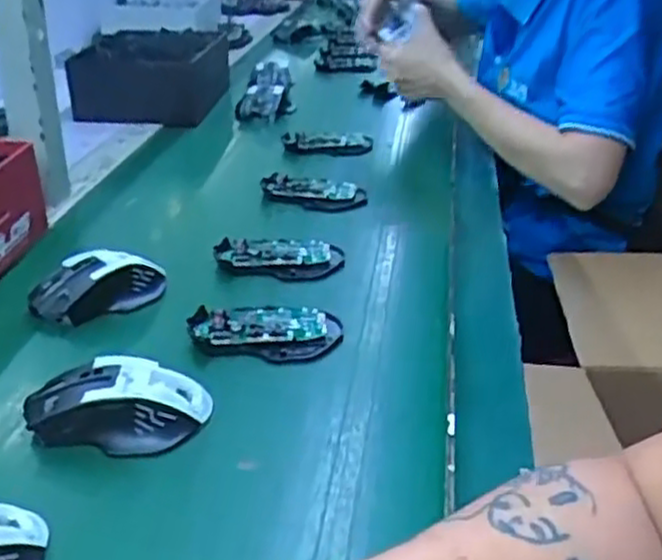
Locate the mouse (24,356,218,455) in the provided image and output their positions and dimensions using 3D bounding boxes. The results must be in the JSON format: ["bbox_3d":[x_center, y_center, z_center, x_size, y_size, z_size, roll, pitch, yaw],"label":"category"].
[{"bbox_3d":[-0.135,0.079,0.489,0.111,0.032,0.060,-3,30,-12],"label":"mouse"}]

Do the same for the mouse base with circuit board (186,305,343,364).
[{"bbox_3d":[-0.051,0.036,0.592,0.115,0.017,0.064,6,29,4],"label":"mouse base with circuit board"}]

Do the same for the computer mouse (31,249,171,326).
[{"bbox_3d":[-0.190,0.002,0.627,0.107,0.035,0.056,-12,33,-27],"label":"computer mouse"}]

